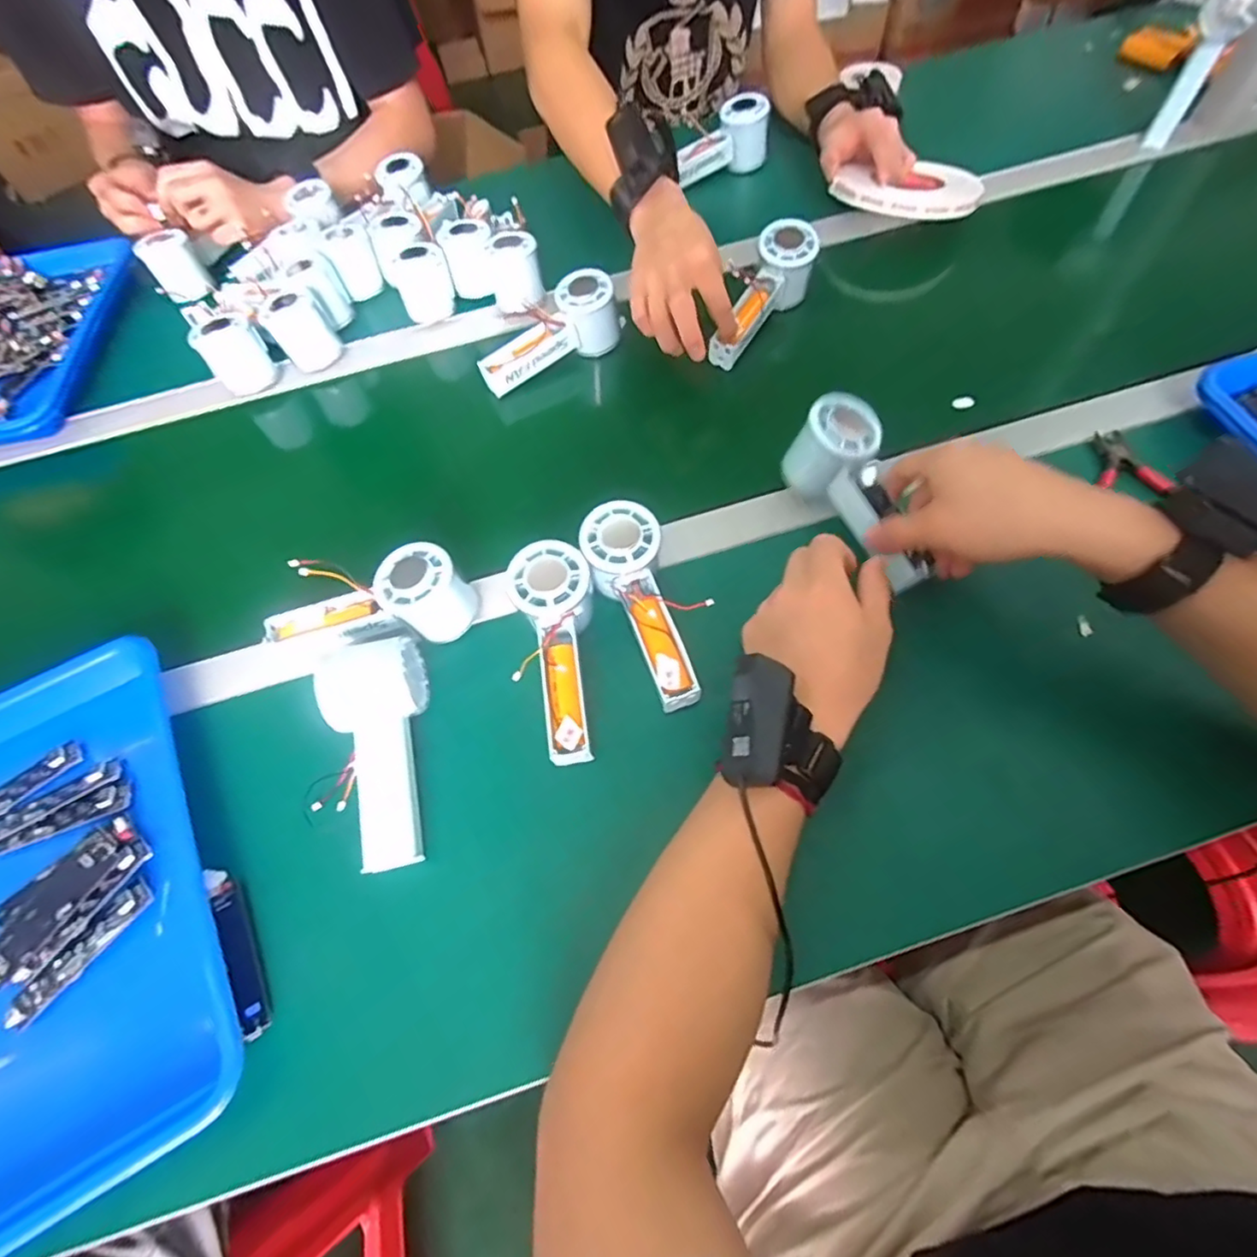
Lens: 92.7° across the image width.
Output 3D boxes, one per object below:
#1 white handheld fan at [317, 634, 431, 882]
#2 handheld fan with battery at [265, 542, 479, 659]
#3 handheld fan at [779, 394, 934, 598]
[{"bbox_3d":[-0.165,0.082,0.396,0.059,0.052,0.147,-13,63,-3],"label":"white handheld fan"},{"bbox_3d":[-0.193,-0.018,0.442,0.153,0.058,0.054,-9,63,-1],"label":"handheld fan with battery"},{"bbox_3d":[0.177,-0.102,0.456,0.062,0.050,0.156,-23,78,-8],"label":"handheld fan"}]

